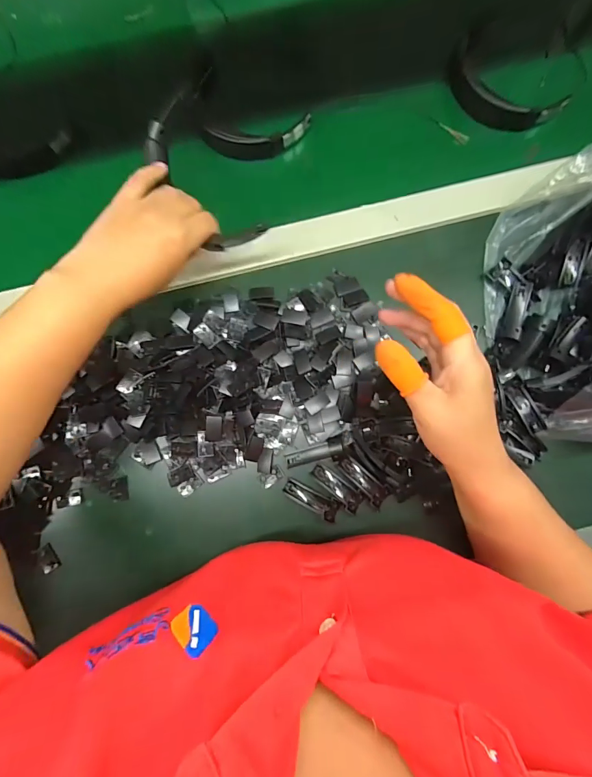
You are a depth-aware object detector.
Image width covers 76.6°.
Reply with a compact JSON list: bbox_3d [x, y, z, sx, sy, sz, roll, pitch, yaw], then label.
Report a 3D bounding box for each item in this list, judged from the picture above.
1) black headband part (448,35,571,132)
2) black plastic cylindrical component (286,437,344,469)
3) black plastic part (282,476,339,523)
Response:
[{"bbox_3d":[0.240,-0.343,0.436,0.141,0.032,0.056,27,82,4],"label":"black headband part"},{"bbox_3d":[0.019,0.066,0.378,0.060,0.012,0.022,-13,81,-2],"label":"black plastic cylindrical component"},{"bbox_3d":[0.015,0.110,0.372,0.057,0.009,0.018,28,82,4],"label":"black plastic part"}]

